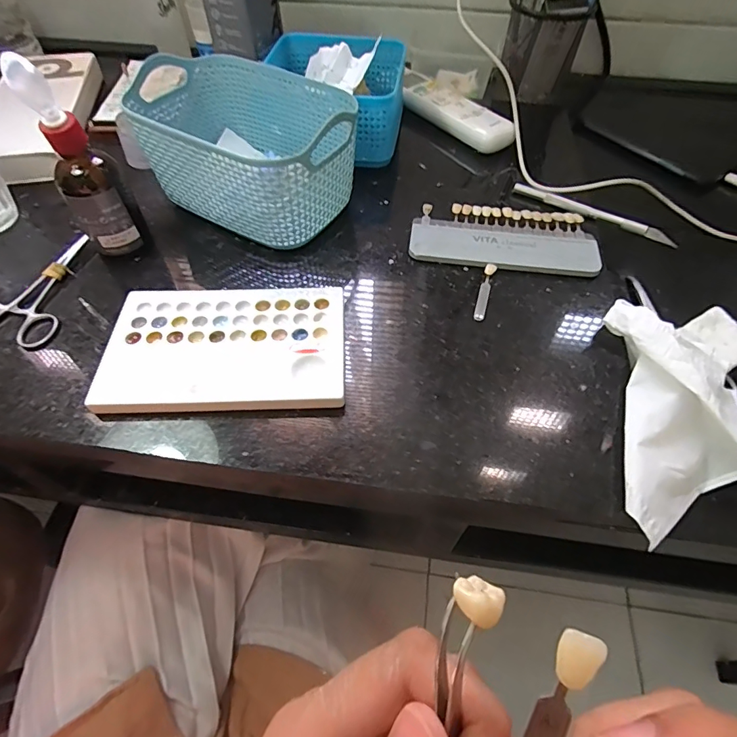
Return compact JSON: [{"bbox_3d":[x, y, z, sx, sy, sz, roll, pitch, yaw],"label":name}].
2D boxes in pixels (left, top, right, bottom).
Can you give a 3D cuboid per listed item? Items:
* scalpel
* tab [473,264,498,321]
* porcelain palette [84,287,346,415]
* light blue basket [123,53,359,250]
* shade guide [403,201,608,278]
[{"bbox_3d":[0.196,-0.137,0.390,0.139,0.009,0.014,26,59,17],"label":"scalpel"},{"bbox_3d":[0.088,-0.058,0.334,0.009,0.004,0.057,16,56,10],"label":"tab"},{"bbox_3d":[-0.094,-0.014,0.295,0.153,0.013,0.096,-1,55,-1],"label":"porcelain palette"},{"bbox_3d":[-0.100,-0.172,0.360,0.170,0.091,0.109,34,62,21],"label":"light blue basket"},{"bbox_3d":[0.111,-0.109,0.367,0.146,0.005,0.070,7,55,5],"label":"shade guide"}]

